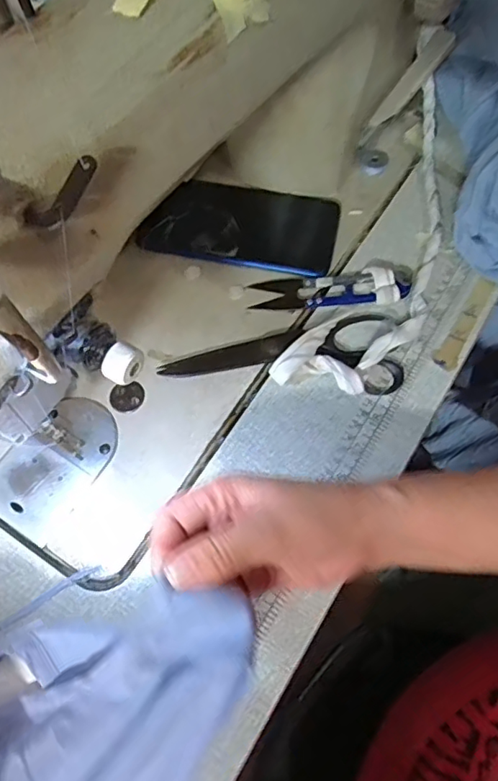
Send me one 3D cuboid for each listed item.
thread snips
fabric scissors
[{"bbox_3d":[0.061,-0.077,0.419,0.115,0.017,0.029,0,65,0],"label":"thread snips"},{"bbox_3d":[0.024,-0.018,0.391,0.166,0.023,0.065,-12,66,-5],"label":"fabric scissors"}]

